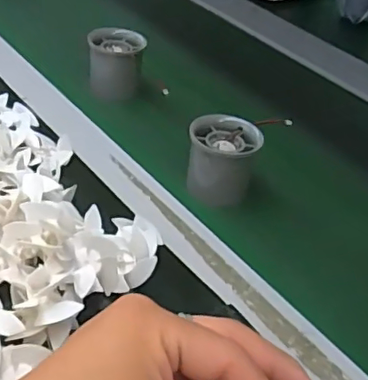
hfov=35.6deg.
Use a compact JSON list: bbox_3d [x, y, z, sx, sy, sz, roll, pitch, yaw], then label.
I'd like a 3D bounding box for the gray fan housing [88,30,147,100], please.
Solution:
[{"bbox_3d":[-0.069,-0.125,0.586,0.053,0.065,0.048,6,37,-1],"label":"gray fan housing"}]

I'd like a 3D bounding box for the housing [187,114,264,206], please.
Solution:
[{"bbox_3d":[0.030,-0.028,0.458,0.053,0.046,0.054,8,37,0],"label":"housing"}]

